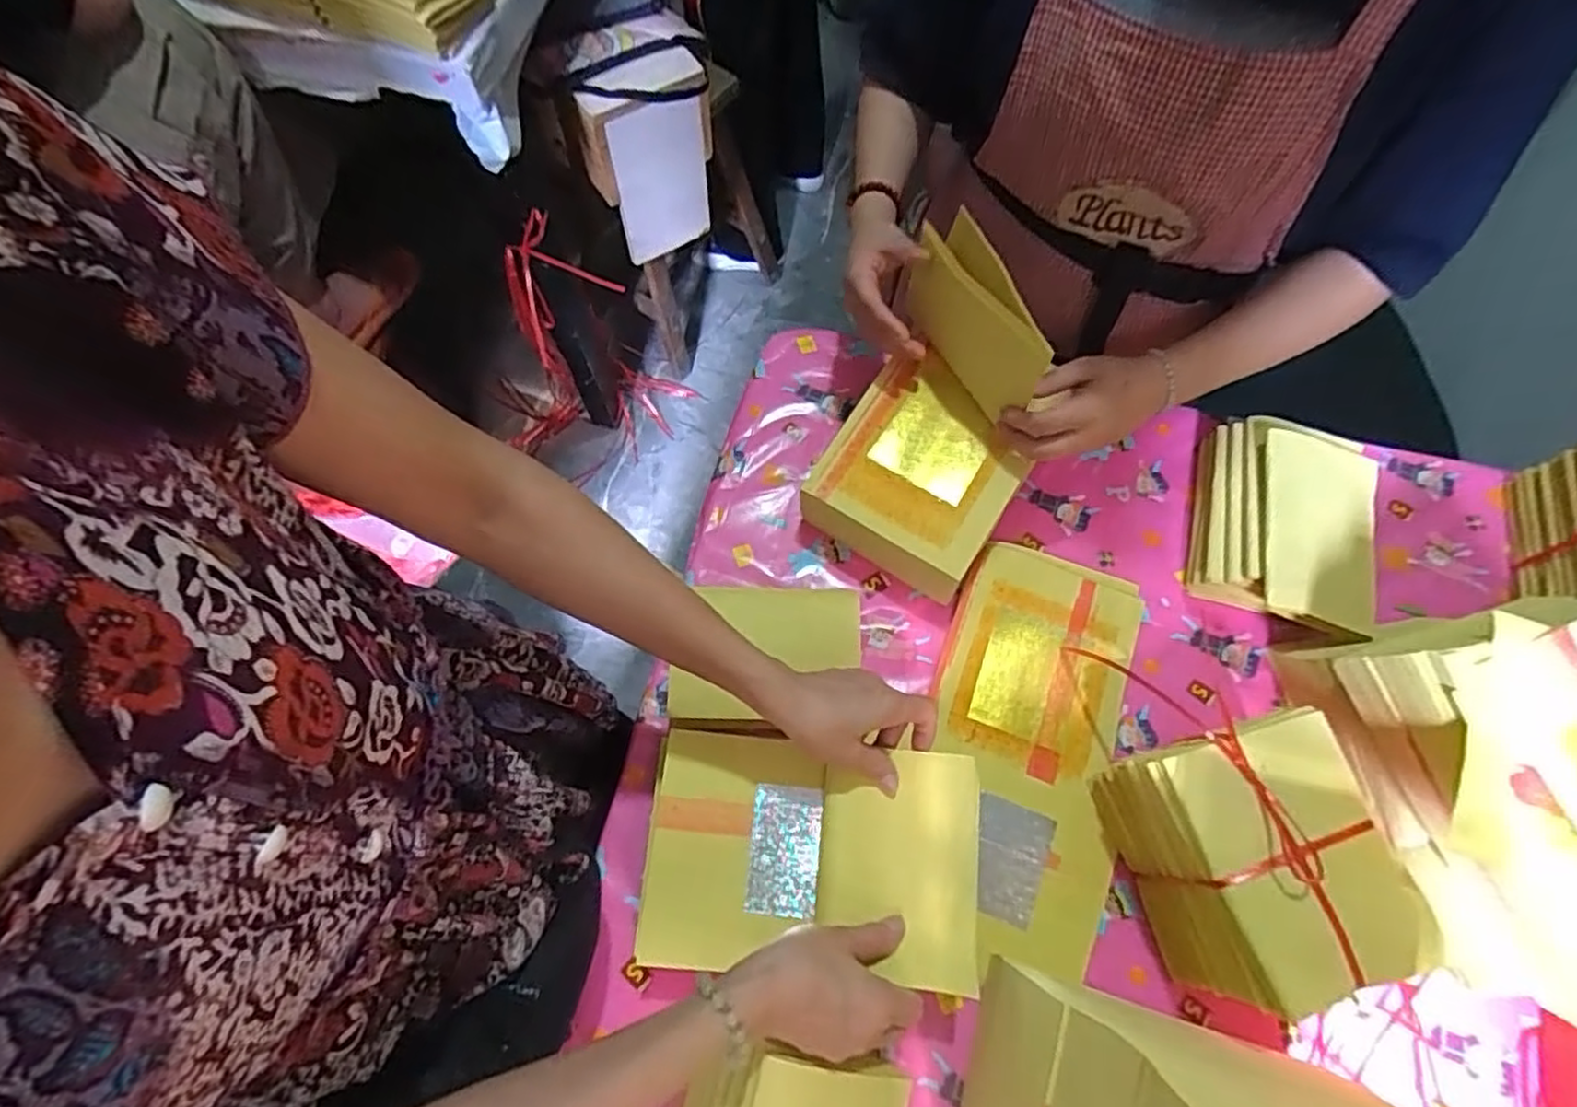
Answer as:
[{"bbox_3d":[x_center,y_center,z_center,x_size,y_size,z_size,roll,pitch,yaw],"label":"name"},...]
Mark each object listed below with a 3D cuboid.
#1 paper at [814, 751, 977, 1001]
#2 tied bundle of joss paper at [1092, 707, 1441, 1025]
[{"bbox_3d":[0.079,0.221,0.517,0.109,0.036,0.148,6,71,0],"label":"paper"},{"bbox_3d":[0.329,0.218,0.531,0.124,0.147,0.166,-17,73,-8],"label":"tied bundle of joss paper"}]

